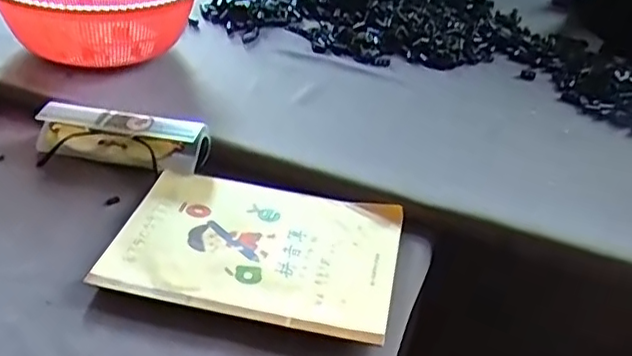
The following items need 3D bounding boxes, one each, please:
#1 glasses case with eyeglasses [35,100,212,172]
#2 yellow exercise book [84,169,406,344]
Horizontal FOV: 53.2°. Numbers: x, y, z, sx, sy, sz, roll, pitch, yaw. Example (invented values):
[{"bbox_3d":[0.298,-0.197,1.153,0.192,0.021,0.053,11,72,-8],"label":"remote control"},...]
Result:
[{"bbox_3d":[-0.175,-0.038,0.562,0.159,0.036,0.046,13,35,10],"label":"glasses case with eyeglasses"},{"bbox_3d":[-0.044,0.049,0.473,0.205,0.008,0.135,11,36,7],"label":"yellow exercise book"}]

